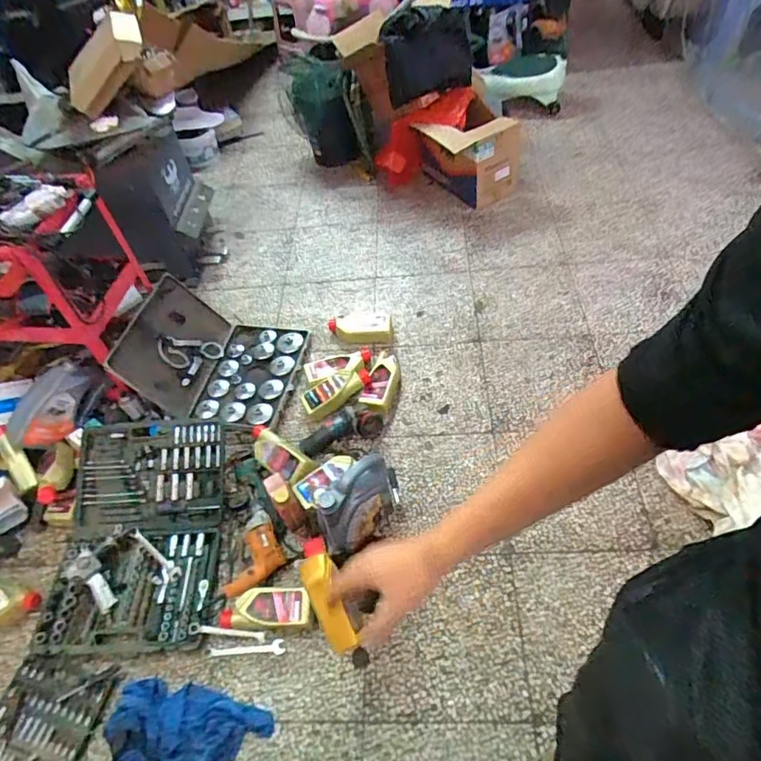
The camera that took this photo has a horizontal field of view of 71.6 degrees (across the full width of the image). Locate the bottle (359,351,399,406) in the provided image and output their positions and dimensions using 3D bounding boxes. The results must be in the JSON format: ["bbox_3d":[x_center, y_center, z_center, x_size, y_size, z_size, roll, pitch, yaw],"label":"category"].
[{"bbox_3d":[0.007,-0.013,1.801,0.109,0.051,0.252,5,53,11],"label":"bottle"}]

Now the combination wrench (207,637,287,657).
[{"bbox_3d":[-0.351,0.696,1.369,0.205,0.015,0.036,-5,52,3],"label":"combination wrench"}]

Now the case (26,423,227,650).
[{"bbox_3d":[-0.716,0.403,1.498,0.480,0.148,0.648,-8,52,1],"label":"case"}]

